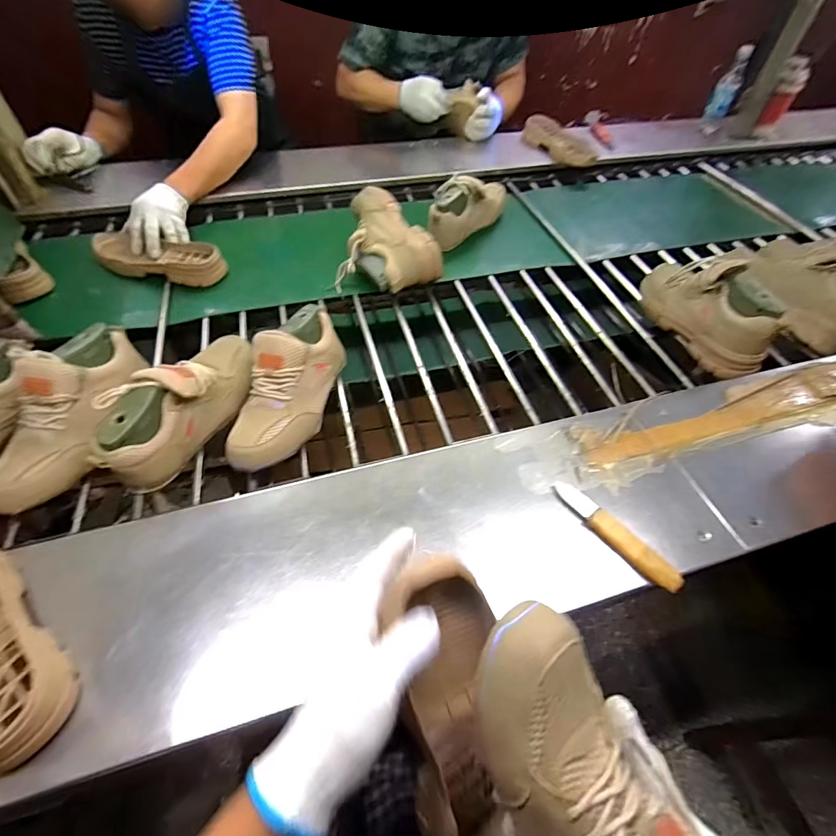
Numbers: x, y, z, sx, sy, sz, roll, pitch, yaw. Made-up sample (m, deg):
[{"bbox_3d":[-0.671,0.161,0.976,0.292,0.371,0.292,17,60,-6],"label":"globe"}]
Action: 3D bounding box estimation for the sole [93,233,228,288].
[{"bbox_3d":[-0.507,-0.308,0.833,0.267,0.046,0.087,11,52,4],"label":"sole"}]

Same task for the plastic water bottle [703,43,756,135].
[{"bbox_3d":[0.910,-0.958,1.270,0.069,0.214,0.055,28,55,17],"label":"plastic water bottle"}]

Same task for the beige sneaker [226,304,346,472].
[{"bbox_3d":[-0.177,-0.047,0.599,0.097,0.099,0.254,15,66,8],"label":"beige sneaker"}]

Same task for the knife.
[{"bbox_3d":[0.226,0.132,0.496,0.025,0.027,0.163,-33,61,-26],"label":"knife"}]

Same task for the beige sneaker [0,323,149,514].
[{"bbox_3d":[-0.461,-0.009,0.550,0.092,0.092,0.265,9,66,3],"label":"beige sneaker"}]

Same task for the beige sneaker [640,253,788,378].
[{"bbox_3d":[0.492,-0.196,0.733,0.087,0.143,0.248,-7,53,-9],"label":"beige sneaker"}]

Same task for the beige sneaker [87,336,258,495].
[{"bbox_3d":[-0.313,-0.029,0.571,0.082,0.106,0.253,19,53,11],"label":"beige sneaker"}]

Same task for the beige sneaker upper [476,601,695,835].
[{"bbox_3d":[0.105,0.235,0.263,0.097,0.079,0.234,-16,82,-16],"label":"beige sneaker upper"}]

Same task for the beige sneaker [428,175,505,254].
[{"bbox_3d":[0.109,-0.466,0.941,0.078,0.111,0.253,36,58,22],"label":"beige sneaker"}]

